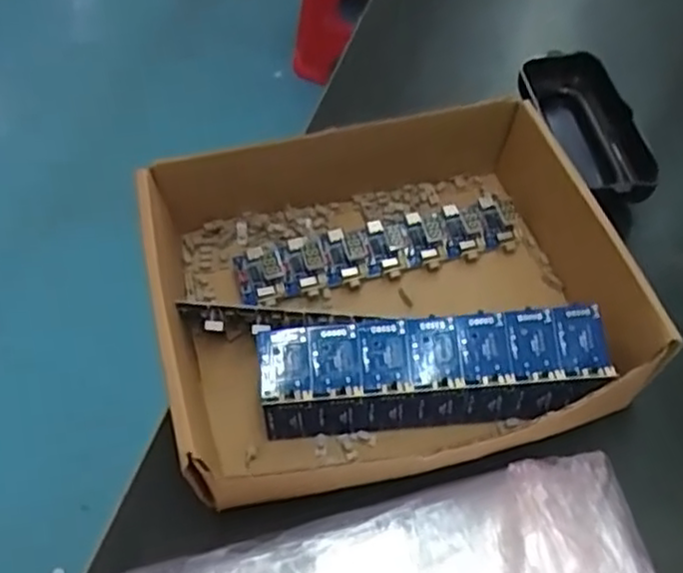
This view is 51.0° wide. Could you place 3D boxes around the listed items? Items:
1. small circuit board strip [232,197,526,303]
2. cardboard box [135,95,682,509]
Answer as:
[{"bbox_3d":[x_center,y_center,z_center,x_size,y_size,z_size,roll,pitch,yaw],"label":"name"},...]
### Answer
[{"bbox_3d":[0.019,-0.020,0.366,0.145,0.012,0.035,-12,57,-13],"label":"small circuit board strip"},{"bbox_3d":[0.028,0.001,0.329,0.221,0.051,0.165,-10,57,-10],"label":"cardboard box"}]

